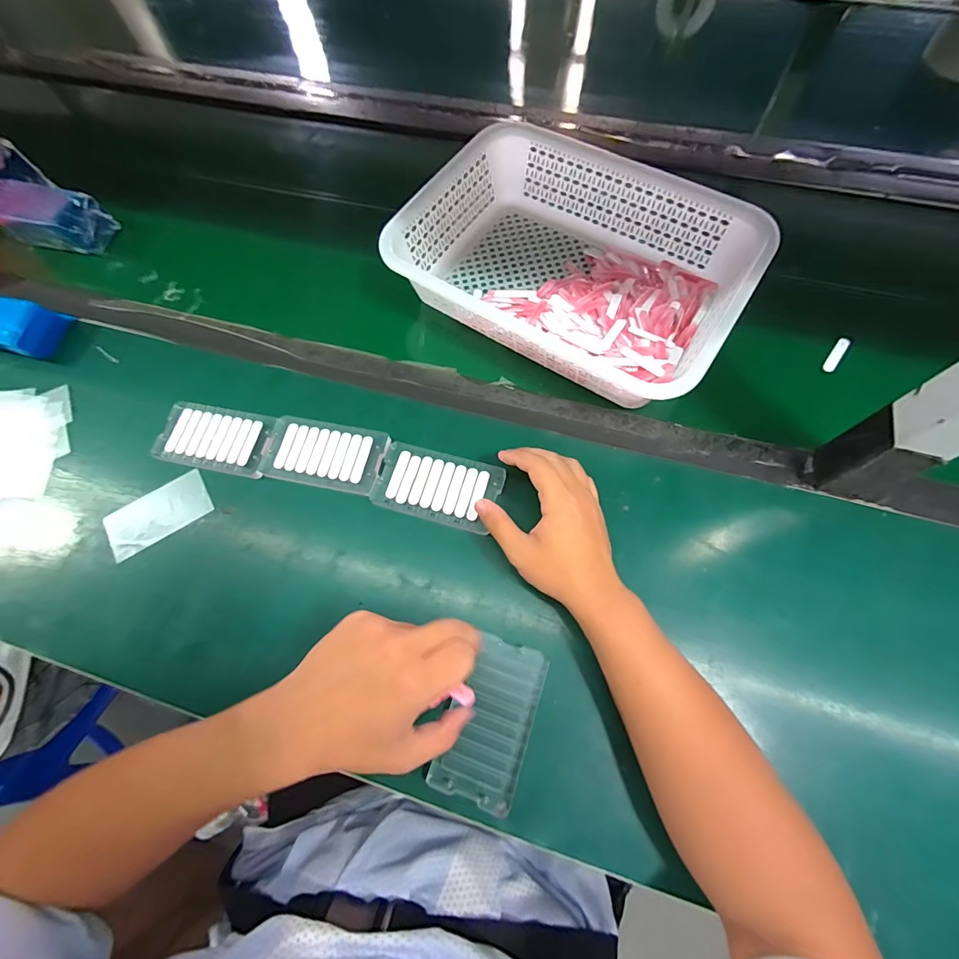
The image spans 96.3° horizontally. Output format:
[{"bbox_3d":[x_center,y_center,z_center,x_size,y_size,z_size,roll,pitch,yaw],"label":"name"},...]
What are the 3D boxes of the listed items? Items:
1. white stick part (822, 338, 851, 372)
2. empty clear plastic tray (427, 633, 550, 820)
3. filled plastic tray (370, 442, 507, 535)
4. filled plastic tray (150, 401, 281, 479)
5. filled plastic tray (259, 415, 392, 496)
[{"bbox_3d":[0.395,-0.137,0.474,0.012,0.008,0.047,34,73,14],"label":"white stick part"},{"bbox_3d":[0.011,0.198,0.356,0.064,0.007,0.120,19,69,10],"label":"empty clear plastic tray"},{"bbox_3d":[-0.042,0.006,0.427,0.121,0.006,0.071,15,69,8],"label":"filled plastic tray"},{"bbox_3d":[-0.280,-0.043,0.457,0.123,0.014,0.067,10,70,6],"label":"filled plastic tray"},{"bbox_3d":[-0.159,-0.026,0.446,0.122,0.010,0.070,12,70,7],"label":"filled plastic tray"}]

